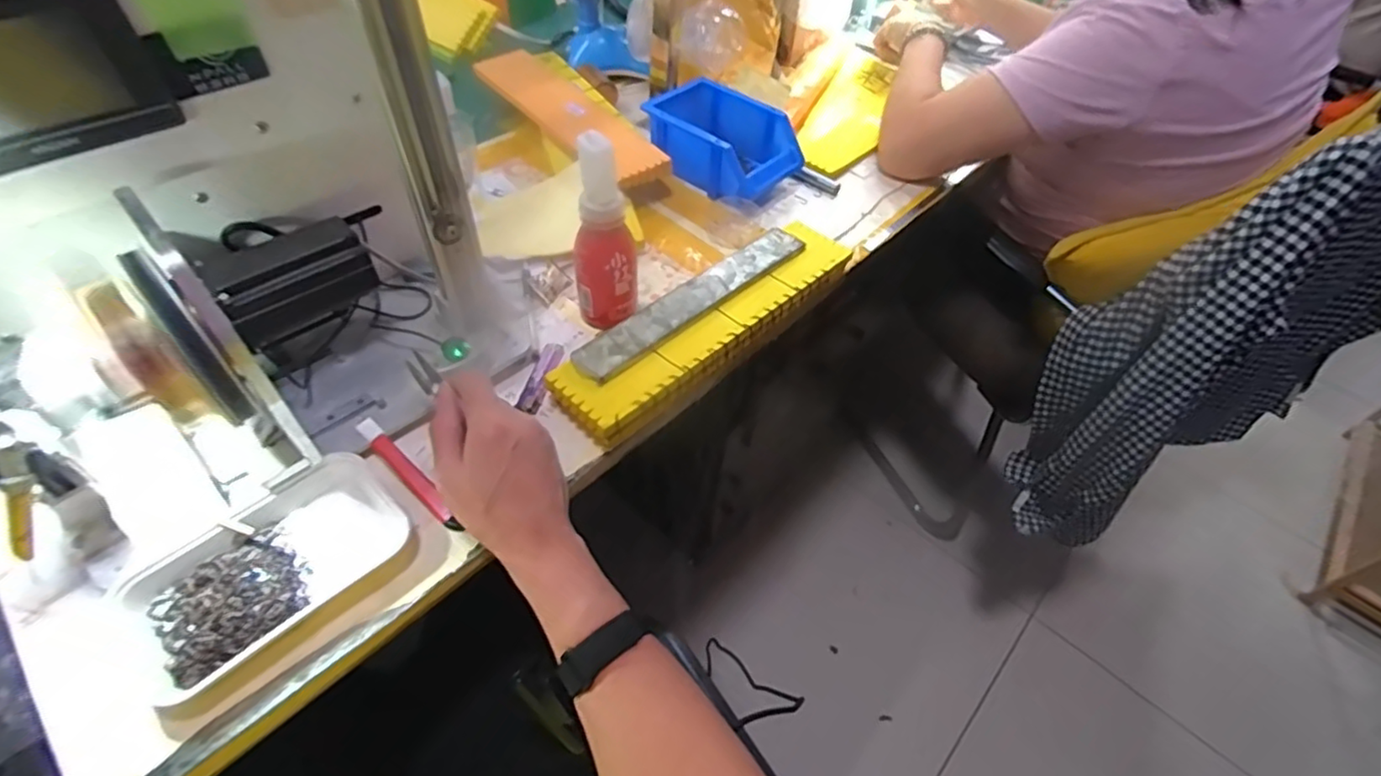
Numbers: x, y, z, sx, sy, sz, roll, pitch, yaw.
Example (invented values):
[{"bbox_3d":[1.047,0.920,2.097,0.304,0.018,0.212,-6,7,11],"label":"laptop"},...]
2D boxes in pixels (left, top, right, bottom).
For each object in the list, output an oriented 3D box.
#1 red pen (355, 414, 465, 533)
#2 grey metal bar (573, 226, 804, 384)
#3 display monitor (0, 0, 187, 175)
[{"bbox_3d":[-0.226,0.070,0.507,0.123,0.011,0.015,43,59,13],"label":"red pen"},{"bbox_3d":[0.008,-0.090,0.606,0.043,0.008,0.281,41,58,21],"label":"grey metal bar"},{"bbox_3d":[-0.393,-0.175,0.363,0.141,0.084,0.012,-33,60,-27],"label":"display monitor"}]

